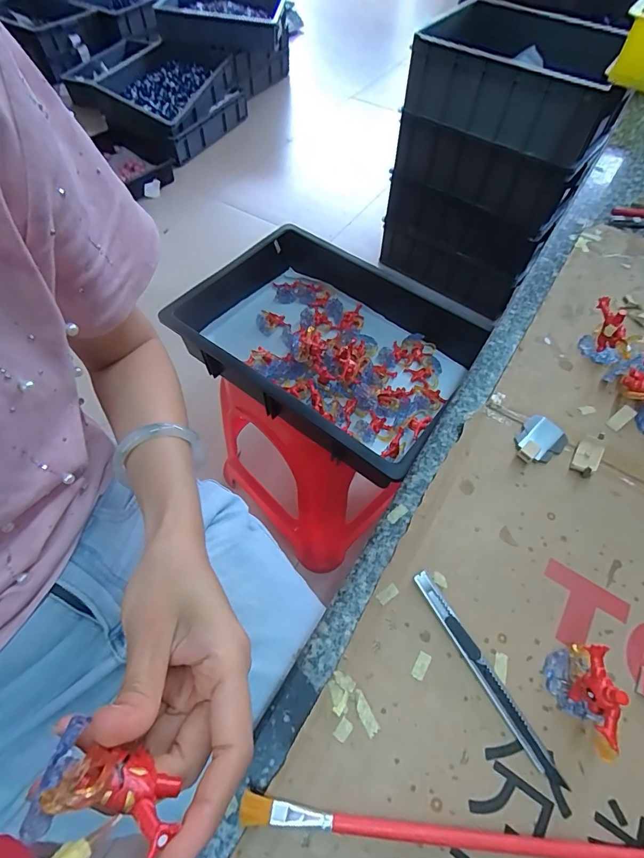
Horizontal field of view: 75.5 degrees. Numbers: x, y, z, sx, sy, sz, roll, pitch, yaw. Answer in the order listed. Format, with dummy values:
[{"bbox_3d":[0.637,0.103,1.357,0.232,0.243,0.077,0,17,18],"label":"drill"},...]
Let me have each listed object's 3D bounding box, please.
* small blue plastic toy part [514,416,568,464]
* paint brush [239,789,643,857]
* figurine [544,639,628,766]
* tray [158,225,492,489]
[{"bbox_3d":[0.176,0.010,0.341,0.045,0.010,0.034,-29,64,-18],"label":"small blue plastic toy part"},{"bbox_3d":[0.086,0.214,0.214,0.257,0.013,0.011,6,59,3],"label":"paint brush"},{"bbox_3d":[0.153,0.152,0.236,0.027,0.047,0.053,-3,59,-3],"label":"figurine"},{"bbox_3d":[0.009,-0.139,0.669,0.446,0.105,0.311,36,64,19],"label":"tray"}]

